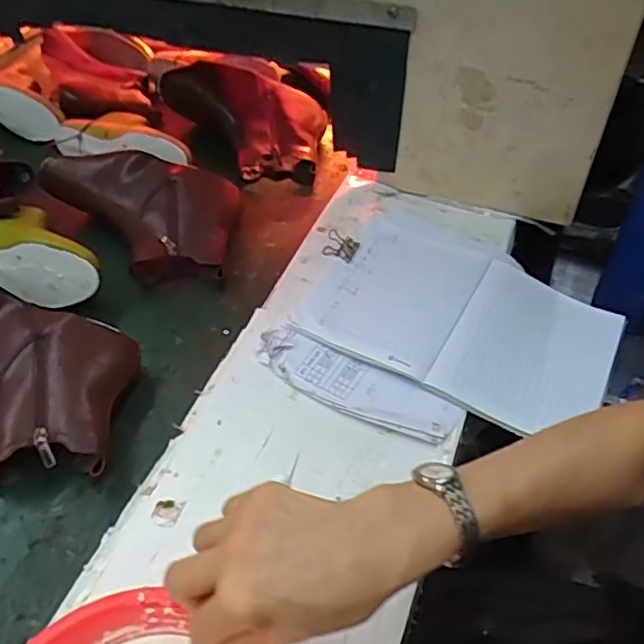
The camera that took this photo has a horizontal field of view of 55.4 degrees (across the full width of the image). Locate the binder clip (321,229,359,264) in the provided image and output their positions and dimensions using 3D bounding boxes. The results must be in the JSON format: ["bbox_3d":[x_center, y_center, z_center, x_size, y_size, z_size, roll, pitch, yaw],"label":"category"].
[{"bbox_3d":[0.022,-0.089,0.714,0.040,0.018,0.033,22,52,20],"label":"binder clip"}]

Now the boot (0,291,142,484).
[{"bbox_3d":[-0.315,0.060,0.584,0.251,0.087,0.160,4,48,4],"label":"boot"}]

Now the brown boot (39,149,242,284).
[{"bbox_3d":[-0.239,-0.133,0.767,0.261,0.076,0.161,3,48,4],"label":"brown boot"}]

